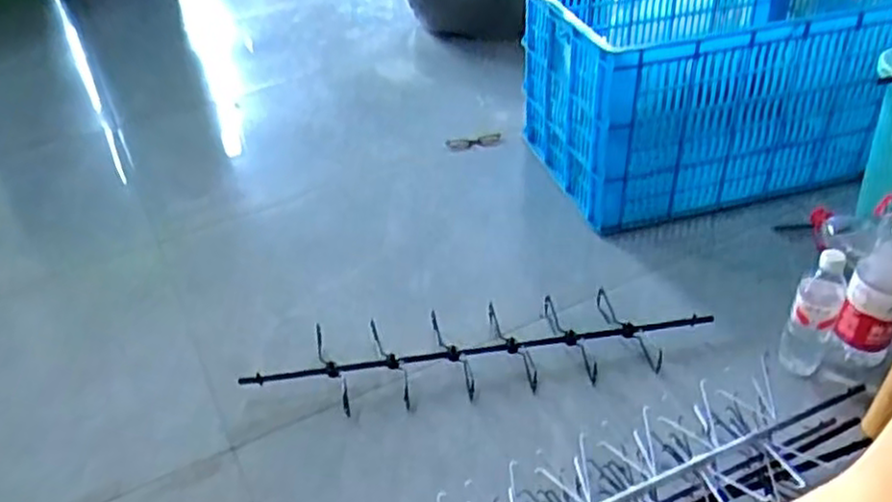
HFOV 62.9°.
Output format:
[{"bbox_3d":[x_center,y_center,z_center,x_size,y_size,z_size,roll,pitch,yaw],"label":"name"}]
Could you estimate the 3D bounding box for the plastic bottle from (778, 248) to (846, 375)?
[{"bbox_3d":[0.518,0.087,1.021,0.061,0.189,0.059,22,44,27],"label":"plastic bottle"}]

